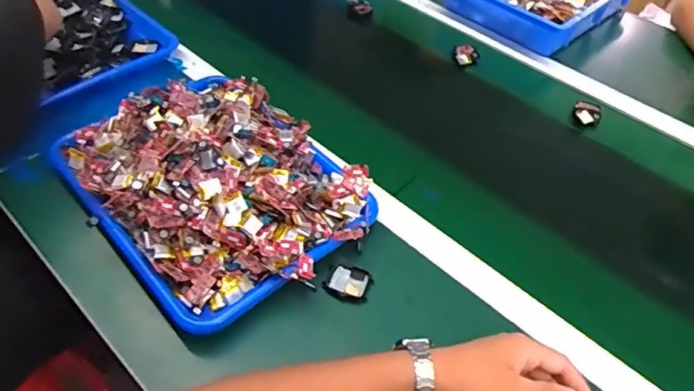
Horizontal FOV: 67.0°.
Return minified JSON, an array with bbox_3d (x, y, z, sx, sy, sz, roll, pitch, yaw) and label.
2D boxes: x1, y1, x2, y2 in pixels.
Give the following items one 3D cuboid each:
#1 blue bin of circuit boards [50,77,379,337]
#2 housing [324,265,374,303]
[{"bbox_3d":[-0.150,-0.024,0.598,0.261,0.086,0.333,-31,56,-29],"label":"blue bin of circuit boards"},{"bbox_3d":[0.002,0.091,0.556,0.046,0.006,0.039,17,48,11],"label":"housing"}]

